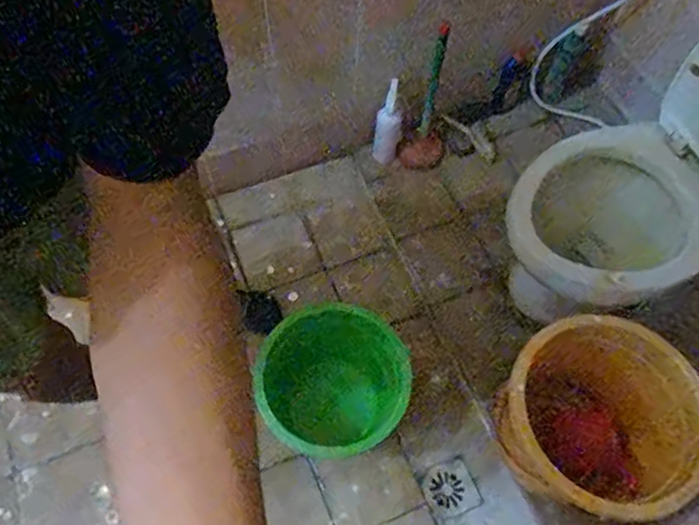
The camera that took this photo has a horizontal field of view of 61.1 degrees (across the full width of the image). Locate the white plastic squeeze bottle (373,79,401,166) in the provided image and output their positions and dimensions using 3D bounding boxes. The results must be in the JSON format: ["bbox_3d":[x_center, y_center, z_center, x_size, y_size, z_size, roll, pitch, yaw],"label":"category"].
[{"bbox_3d":[0.101,-0.363,1.521,0.064,0.218,0.052,8,31,2],"label":"white plastic squeeze bottle"}]

